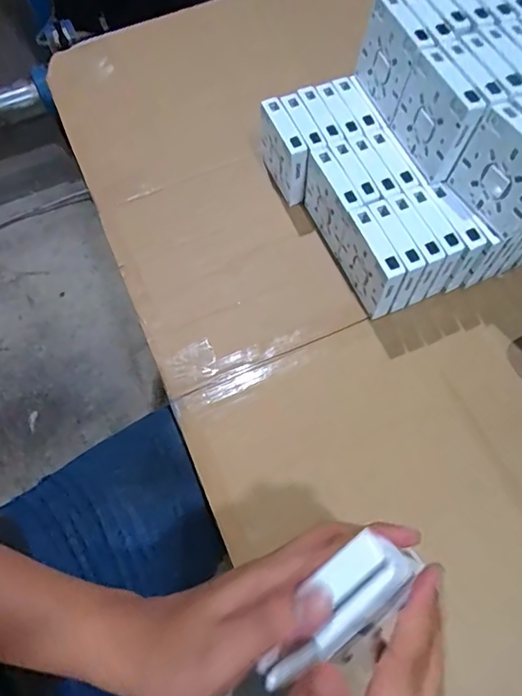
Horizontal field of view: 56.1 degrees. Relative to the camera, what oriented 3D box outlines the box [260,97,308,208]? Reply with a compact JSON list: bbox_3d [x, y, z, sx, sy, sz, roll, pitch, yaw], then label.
[{"bbox_3d":[0.024,-0.226,0.569,0.025,0.088,0.094,-22,68,-7],"label":"box"}]

